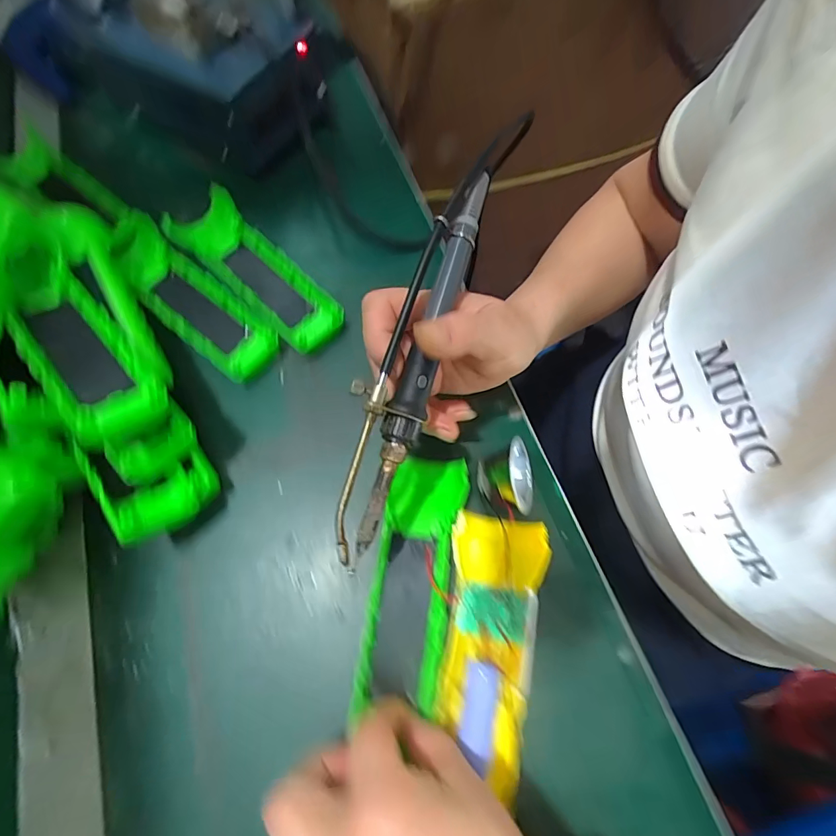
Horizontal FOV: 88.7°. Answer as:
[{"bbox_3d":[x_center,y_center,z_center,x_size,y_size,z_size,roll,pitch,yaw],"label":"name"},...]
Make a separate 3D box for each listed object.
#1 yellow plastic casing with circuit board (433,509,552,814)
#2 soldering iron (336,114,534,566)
[{"bbox_3d":[0.038,0.115,0.235,0.050,0.033,0.126,11,59,3],"label":"yellow plastic casing with circuit board"},{"bbox_3d":[0.002,-0.049,0.213,0.031,0.018,0.238,19,84,6],"label":"soldering iron"}]

